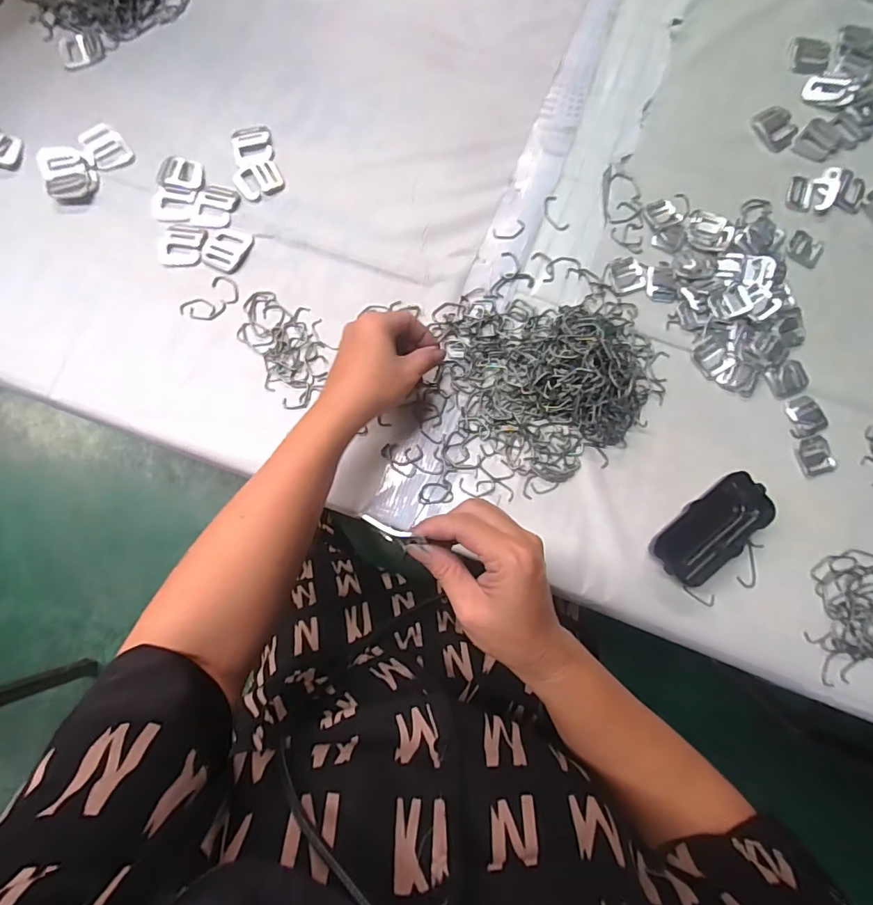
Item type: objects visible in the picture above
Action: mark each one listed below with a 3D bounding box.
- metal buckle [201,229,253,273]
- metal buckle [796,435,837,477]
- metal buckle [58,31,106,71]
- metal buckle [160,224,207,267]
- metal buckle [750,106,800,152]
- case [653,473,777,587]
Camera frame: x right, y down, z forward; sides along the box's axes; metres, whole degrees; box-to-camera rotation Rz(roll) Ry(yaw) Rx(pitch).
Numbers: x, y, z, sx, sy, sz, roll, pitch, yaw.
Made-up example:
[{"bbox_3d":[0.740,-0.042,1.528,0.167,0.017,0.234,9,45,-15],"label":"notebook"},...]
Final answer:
[{"bbox_3d":[-0.212,-0.205,0.494,0.044,0.004,0.046,20,78,5],"label":"metal buckle"},{"bbox_3d":[0.350,0.003,0.451,0.031,0.005,0.035,-14,78,-3],"label":"metal buckle"},{"bbox_3d":[-0.400,-0.455,0.550,0.047,0.004,0.056,-19,78,-4],"label":"metal buckle"},{"bbox_3d":[-0.255,-0.209,0.492,0.044,0.004,0.045,11,78,3],"label":"metal buckle"},{"bbox_3d":[0.364,-0.347,0.524,0.040,0.006,0.049,-19,78,-4],"label":"metal buckle"},{"bbox_3d":[0.238,0.067,0.423,0.106,0.022,0.052,-35,80,-7],"label":"case"}]

